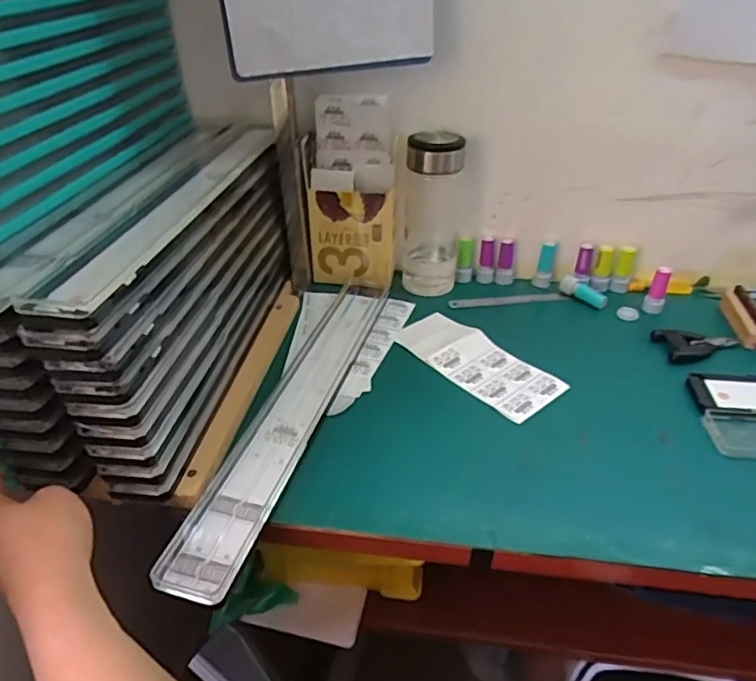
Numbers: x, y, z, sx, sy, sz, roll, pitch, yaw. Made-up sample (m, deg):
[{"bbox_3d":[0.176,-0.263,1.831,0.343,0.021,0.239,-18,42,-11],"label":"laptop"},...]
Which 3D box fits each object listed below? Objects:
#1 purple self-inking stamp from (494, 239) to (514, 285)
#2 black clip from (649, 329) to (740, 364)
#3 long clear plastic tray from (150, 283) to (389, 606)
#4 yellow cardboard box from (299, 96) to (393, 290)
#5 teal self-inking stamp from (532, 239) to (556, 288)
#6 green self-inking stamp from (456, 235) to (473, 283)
[{"bbox_3d":[0.171,-0.104,0.782,0.023,0.057,0.017,8,35,12],"label":"purple self-inking stamp"},{"bbox_3d":[0.365,0.002,0.668,0.089,0.016,0.057,-7,35,-9],"label":"black clip"},{"bbox_3d":[-0.077,0.058,0.595,0.061,0.014,0.447,9,36,14],"label":"long clear plastic tray"},{"bbox_3d":[-0.033,-0.177,0.740,0.111,0.229,0.064,2,35,4],"label":"yellow cardboard box"},{"bbox_3d":[0.221,-0.101,0.775,0.023,0.059,0.022,11,36,16],"label":"teal self-inking stamp"},{"bbox_3d":[0.117,-0.109,0.785,0.021,0.059,0.017,5,35,8],"label":"green self-inking stamp"}]

